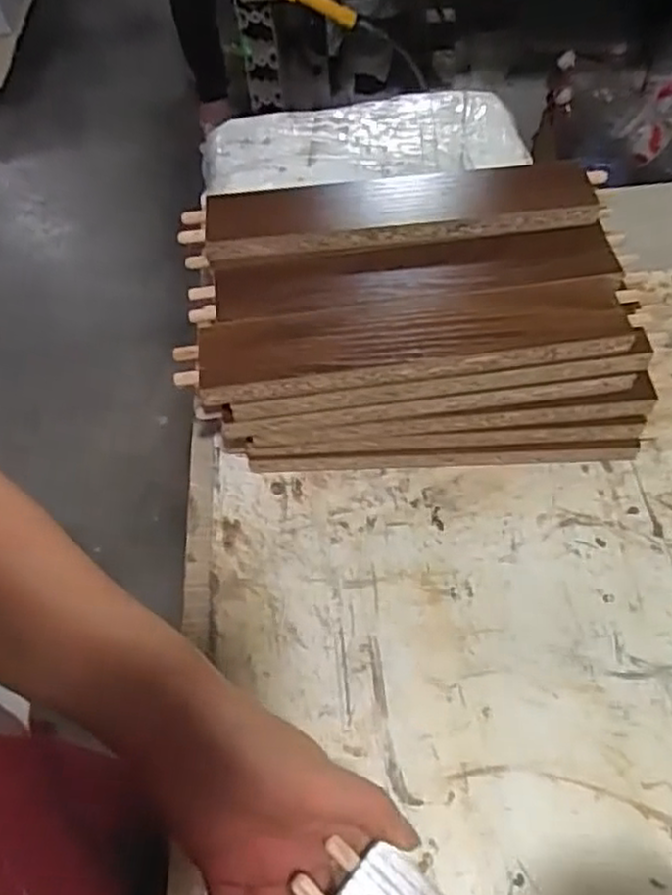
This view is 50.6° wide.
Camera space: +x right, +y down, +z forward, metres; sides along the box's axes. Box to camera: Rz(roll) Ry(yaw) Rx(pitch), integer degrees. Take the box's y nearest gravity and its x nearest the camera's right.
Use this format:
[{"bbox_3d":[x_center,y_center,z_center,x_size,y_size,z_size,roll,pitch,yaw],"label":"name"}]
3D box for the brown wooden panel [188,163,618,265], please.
[{"bbox_3d":[0.035,-0.158,0.474,0.268,0.023,0.059,-1,57,3],"label":"brown wooden panel"}]

